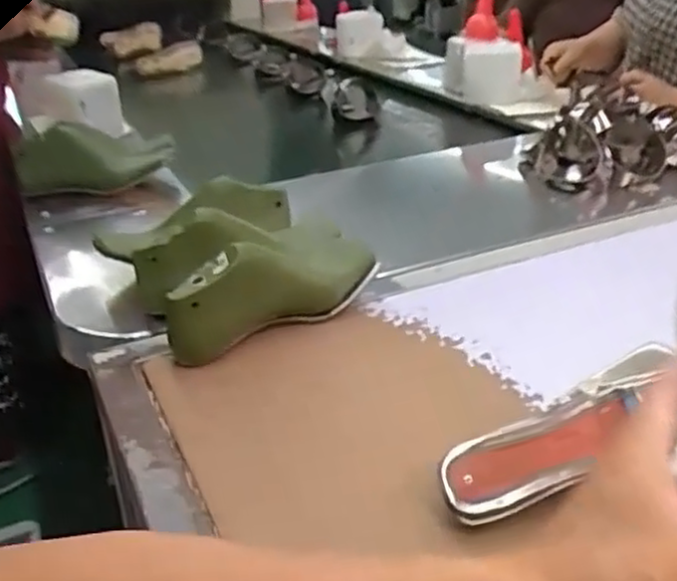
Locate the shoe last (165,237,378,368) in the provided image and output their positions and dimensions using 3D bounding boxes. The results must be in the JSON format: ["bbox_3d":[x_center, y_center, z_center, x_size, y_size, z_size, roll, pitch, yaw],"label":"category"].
[{"bbox_3d":[-0.059,-0.005,0.730,0.069,0.105,0.250,21,35,37],"label":"shoe last"}]

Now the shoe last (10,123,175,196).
[{"bbox_3d":[-0.373,-0.205,1.122,0.236,0.084,0.101,-8,27,-12],"label":"shoe last"}]

